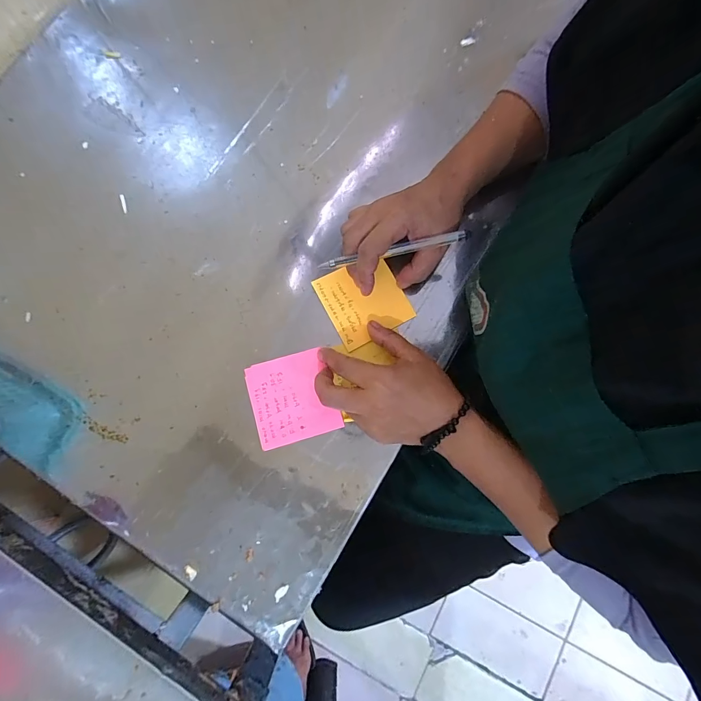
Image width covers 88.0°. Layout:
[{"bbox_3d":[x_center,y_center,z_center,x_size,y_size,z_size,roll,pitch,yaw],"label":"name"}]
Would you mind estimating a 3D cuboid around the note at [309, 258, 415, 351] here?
[{"bbox_3d":[0.013,-0.049,0.351,0.073,0.014,0.074,-28,76,-5],"label":"note"}]

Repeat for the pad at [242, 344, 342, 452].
[{"bbox_3d":[-0.055,0.043,0.335,0.072,0.007,0.077,-17,75,-2],"label":"pad"}]

